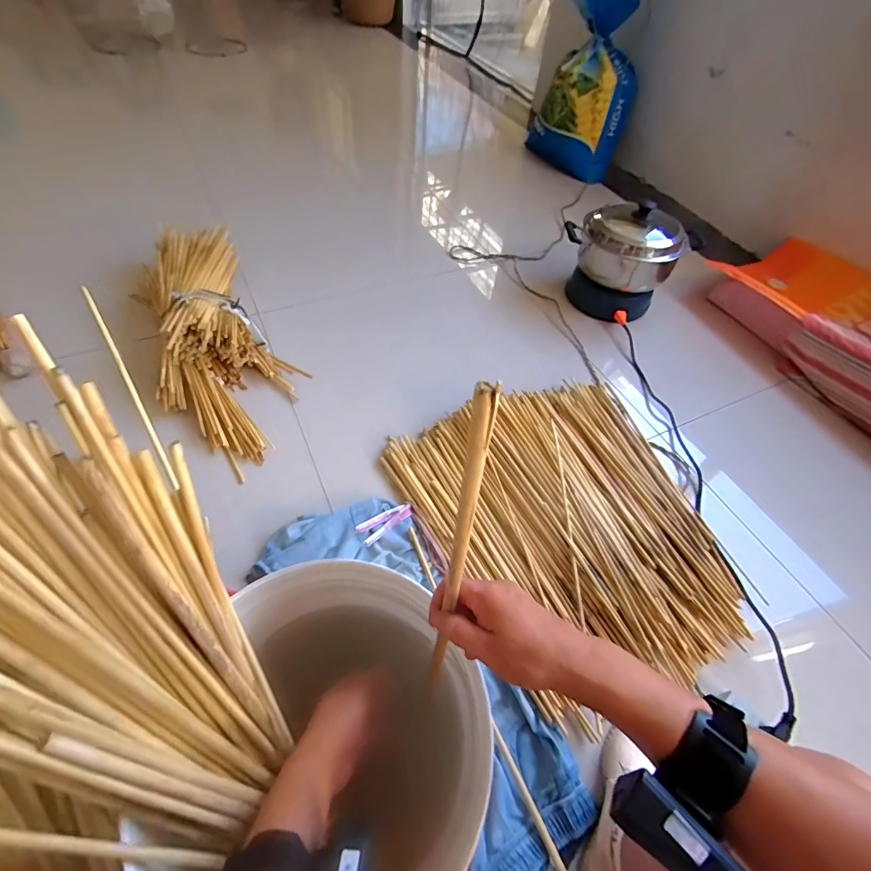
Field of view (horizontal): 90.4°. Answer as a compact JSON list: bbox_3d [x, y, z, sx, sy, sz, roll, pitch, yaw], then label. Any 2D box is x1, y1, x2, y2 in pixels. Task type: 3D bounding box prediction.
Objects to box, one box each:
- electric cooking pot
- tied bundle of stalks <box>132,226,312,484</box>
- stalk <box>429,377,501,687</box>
[{"bbox_3d":[0.567,-0.539,1.327,0.298,0.294,0.277,38,60,21],"label":"electric cooking pot"},{"bbox_3d":[-0.550,-0.262,1.066,0.304,0.150,0.755,-26,60,-21],"label":"tied bundle of stalks"},{"bbox_3d":[0.015,0.104,0.331,0.013,0.340,0.008,4,40,-2],"label":"stalk"}]

